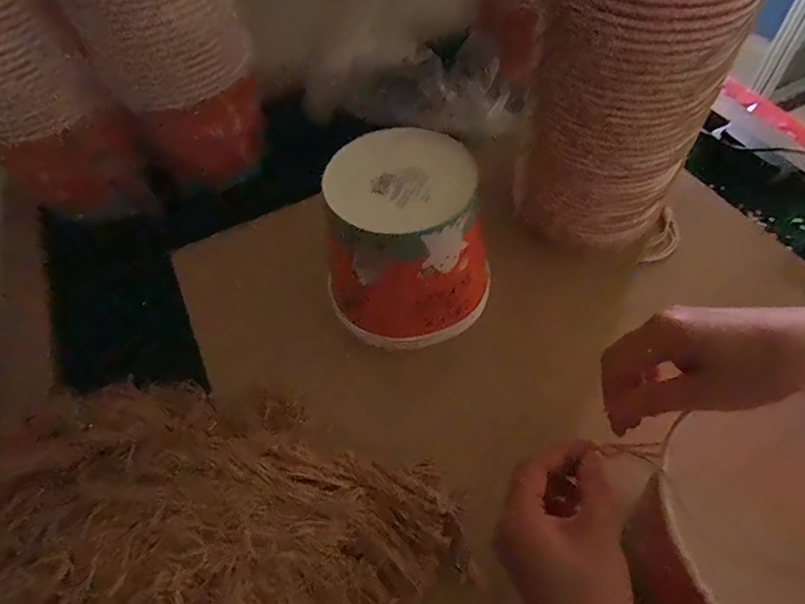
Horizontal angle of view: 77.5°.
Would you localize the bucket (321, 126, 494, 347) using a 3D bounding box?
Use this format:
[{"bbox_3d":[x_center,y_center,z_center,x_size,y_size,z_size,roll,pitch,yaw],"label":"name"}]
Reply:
[{"bbox_3d":[0.002,-0.051,0.459,0.145,0.155,0.131,-14,55,-5],"label":"bucket"}]

